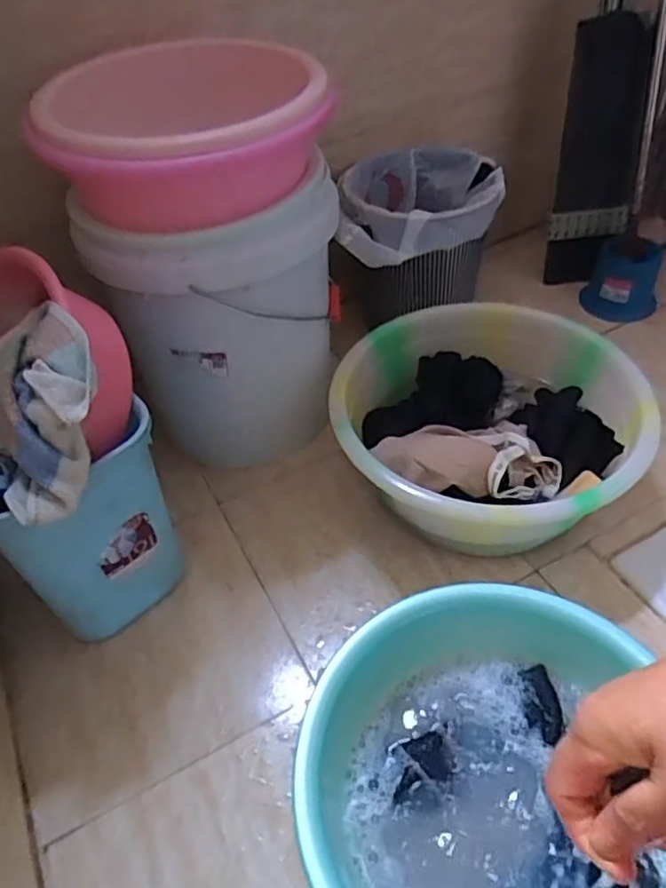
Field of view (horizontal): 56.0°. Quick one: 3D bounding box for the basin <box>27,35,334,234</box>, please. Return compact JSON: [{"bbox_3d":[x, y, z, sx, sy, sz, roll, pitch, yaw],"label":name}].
[{"bbox_3d":[-0.145,-0.335,0.681,0.281,0.131,0.259,1,47,7],"label":"basin"}]

